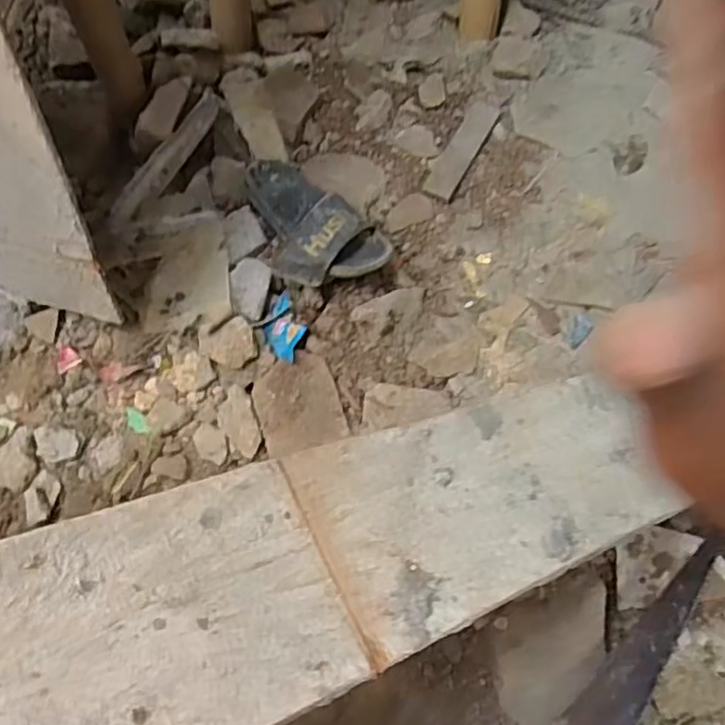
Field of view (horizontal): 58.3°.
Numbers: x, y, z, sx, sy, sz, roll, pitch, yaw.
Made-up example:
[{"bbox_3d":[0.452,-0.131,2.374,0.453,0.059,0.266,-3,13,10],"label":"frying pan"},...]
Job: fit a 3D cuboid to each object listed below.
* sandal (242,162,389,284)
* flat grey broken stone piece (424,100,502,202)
[{"bbox_3d":[-0.085,-0.198,0.903,0.131,0.070,0.258,-38,72,-16],"label":"sandal"},{"bbox_3d":[0.152,-0.327,0.984,0.052,0.011,0.192,27,69,11],"label":"flat grey broken stone piece"}]

